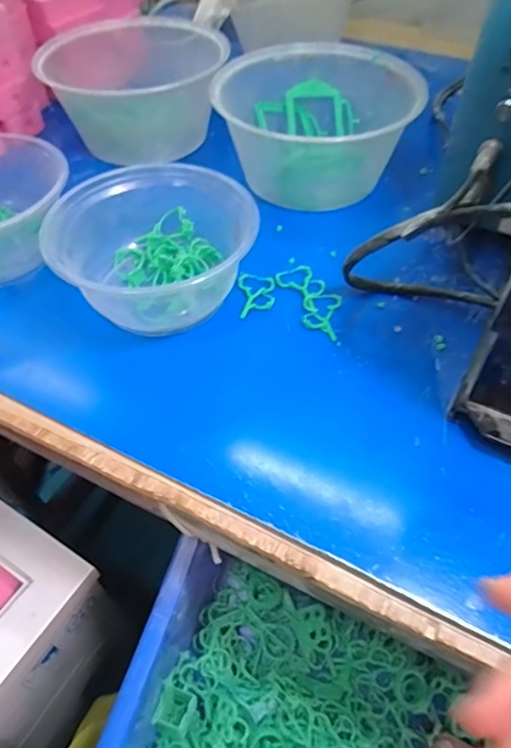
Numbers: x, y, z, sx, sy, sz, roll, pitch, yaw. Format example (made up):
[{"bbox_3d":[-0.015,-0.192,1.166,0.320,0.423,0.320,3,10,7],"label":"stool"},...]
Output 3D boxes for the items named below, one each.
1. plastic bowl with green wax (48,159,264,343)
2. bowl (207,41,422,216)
[{"bbox_3d":[-0.063,-0.089,0.371,0.130,0.058,0.115,26,56,20],"label":"plastic bowl with green wax"},{"bbox_3d":[0.053,-0.218,0.459,0.173,0.068,0.136,-13,52,-9],"label":"bowl"}]

